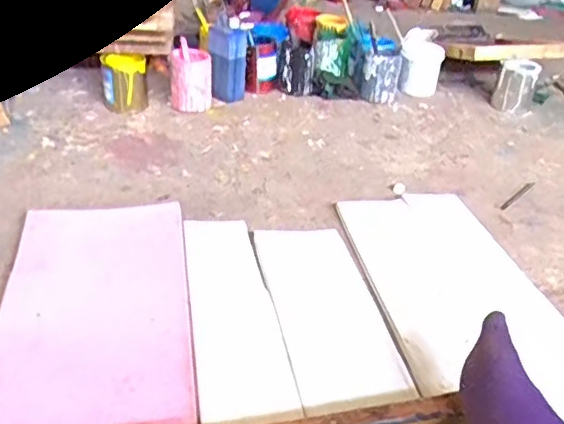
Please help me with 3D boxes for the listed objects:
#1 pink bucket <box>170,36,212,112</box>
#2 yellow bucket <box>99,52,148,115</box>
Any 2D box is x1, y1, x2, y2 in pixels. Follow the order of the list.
[{"bbox_3d":[-0.219,-0.320,1.440,0.098,0.141,0.080,-1,35,-8],"label":"pink bucket"},{"bbox_3d":[-0.391,-0.324,1.493,0.108,0.132,0.093,-4,35,-12],"label":"yellow bucket"}]

